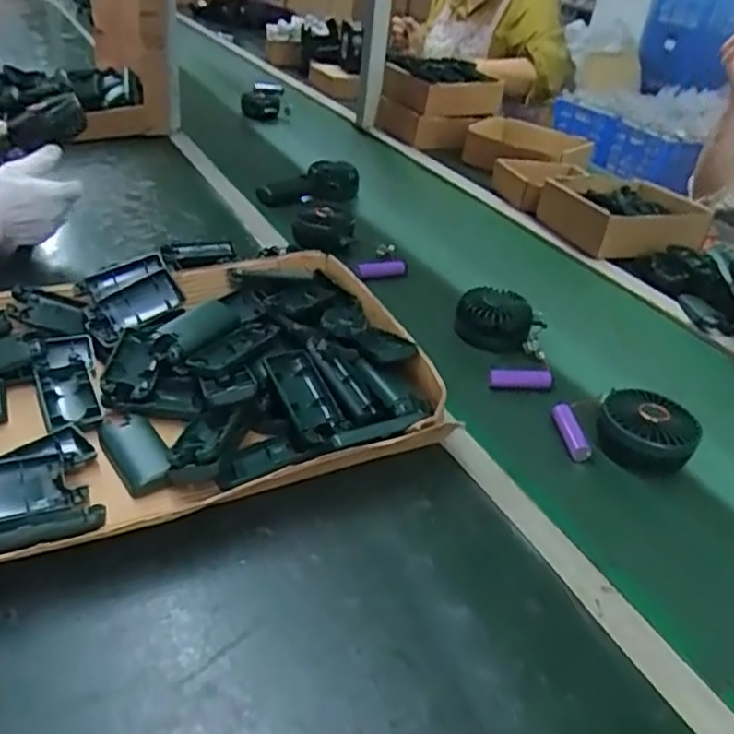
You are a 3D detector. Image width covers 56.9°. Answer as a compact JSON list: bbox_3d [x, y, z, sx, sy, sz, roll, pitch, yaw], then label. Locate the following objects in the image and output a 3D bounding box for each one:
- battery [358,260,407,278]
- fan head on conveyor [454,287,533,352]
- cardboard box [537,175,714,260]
[{"bbox_3d":[0.021,-0.131,0.908,0.064,0.020,0.017,-3,34,-13],"label":"battery"},{"bbox_3d":[0.148,-0.057,0.797,0.088,0.043,0.077,20,35,18],"label":"fan head on conveyor"},{"bbox_3d":[0.402,-0.242,1.081,0.195,0.063,0.210,-4,34,-17],"label":"cardboard box"}]

